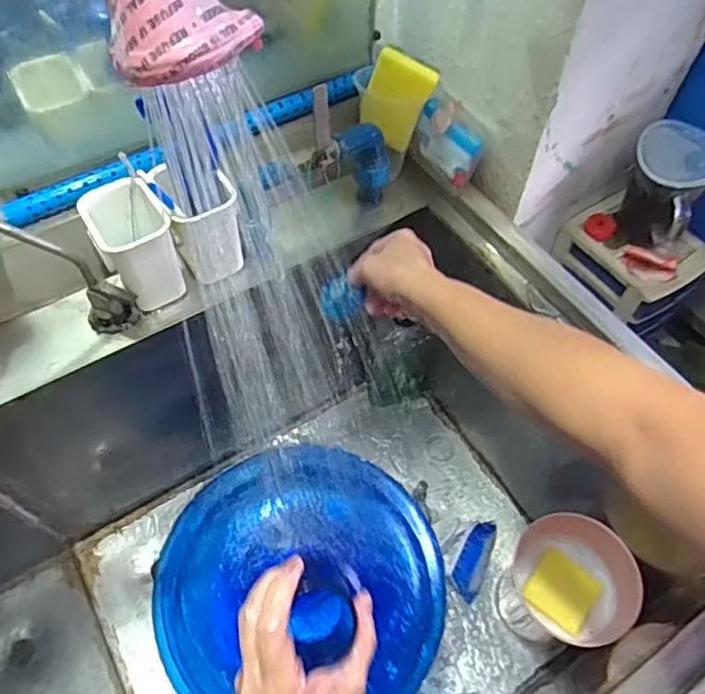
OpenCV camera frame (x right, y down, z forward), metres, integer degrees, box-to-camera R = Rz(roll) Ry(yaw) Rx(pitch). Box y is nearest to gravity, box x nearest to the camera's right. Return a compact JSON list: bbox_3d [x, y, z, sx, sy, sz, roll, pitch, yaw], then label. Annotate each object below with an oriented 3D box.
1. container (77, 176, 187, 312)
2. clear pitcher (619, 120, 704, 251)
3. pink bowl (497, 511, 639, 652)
[{"bbox_3d":[-0.225,-0.101,0.627,0.072,0.108,0.076,-27,62,-17],"label":"container"},{"bbox_3d":[0.390,-0.197,0.754,0.104,0.119,0.114,39,65,21],"label":"clear pitcher"},{"bbox_3d":[0.261,0.284,0.736,0.152,0.067,0.143,1,57,-1],"label":"pink bowl"}]

